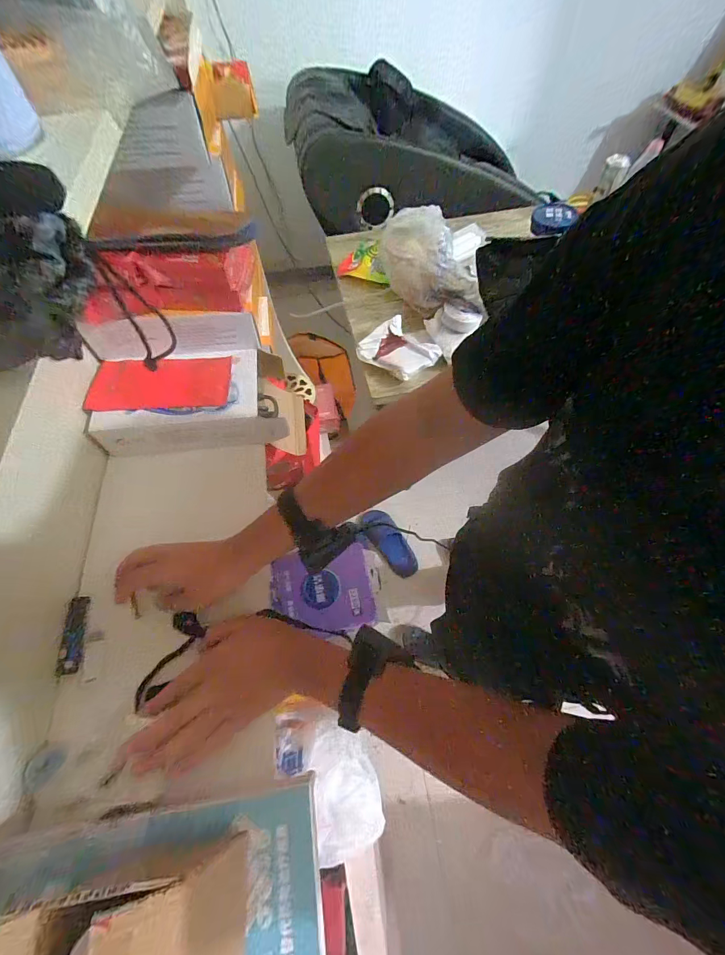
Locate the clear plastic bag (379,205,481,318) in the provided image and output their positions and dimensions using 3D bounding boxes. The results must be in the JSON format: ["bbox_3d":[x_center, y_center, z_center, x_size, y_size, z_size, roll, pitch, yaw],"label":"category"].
[{"bbox_3d":[0.164,-0.486,0.847,0.212,0.180,0.135,18,64,11],"label":"clear plastic bag"}]

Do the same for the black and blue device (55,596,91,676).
[{"bbox_3d":[-0.321,0.174,0.405,0.021,0.010,0.080,-9,62,-3],"label":"black and blue device"}]

